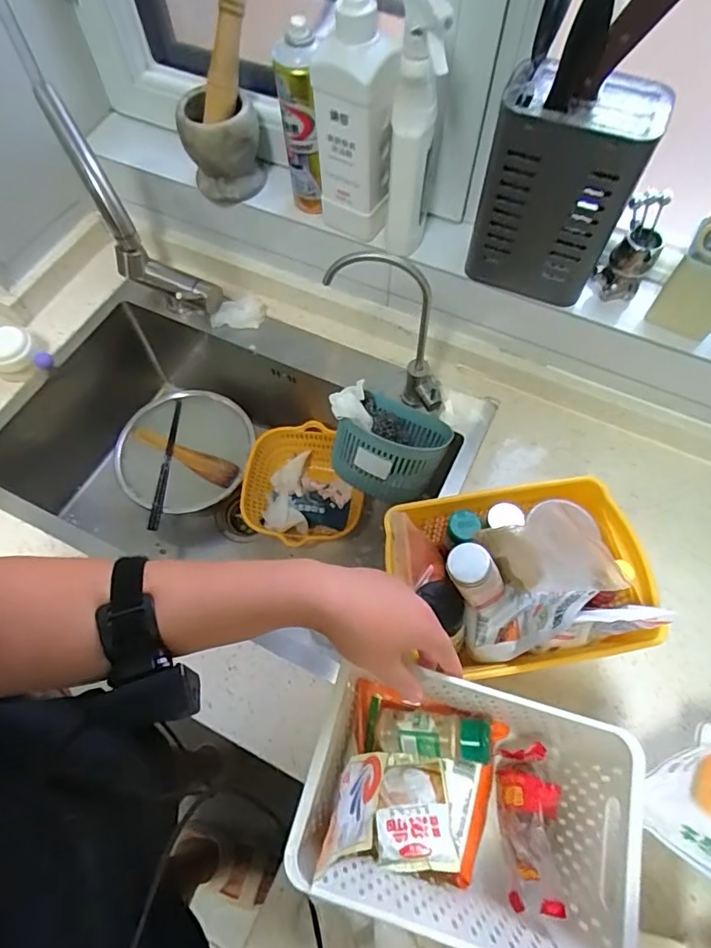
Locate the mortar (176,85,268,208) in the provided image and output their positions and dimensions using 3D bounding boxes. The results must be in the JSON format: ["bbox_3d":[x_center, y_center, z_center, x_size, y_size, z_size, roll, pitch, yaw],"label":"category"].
[{"bbox_3d":[-0.178,-0.448,0.711,0.096,0.114,0.107,-7,63,-3],"label":"mortar"}]

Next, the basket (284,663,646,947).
[{"bbox_3d":[0.089,0.308,0.464,0.262,0.128,0.207,14,64,7],"label":"basket"}]

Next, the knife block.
[{"bbox_3d":[0.213,-0.297,0.570,0.141,0.217,0.077,18,64,9],"label":"knife block"}]

